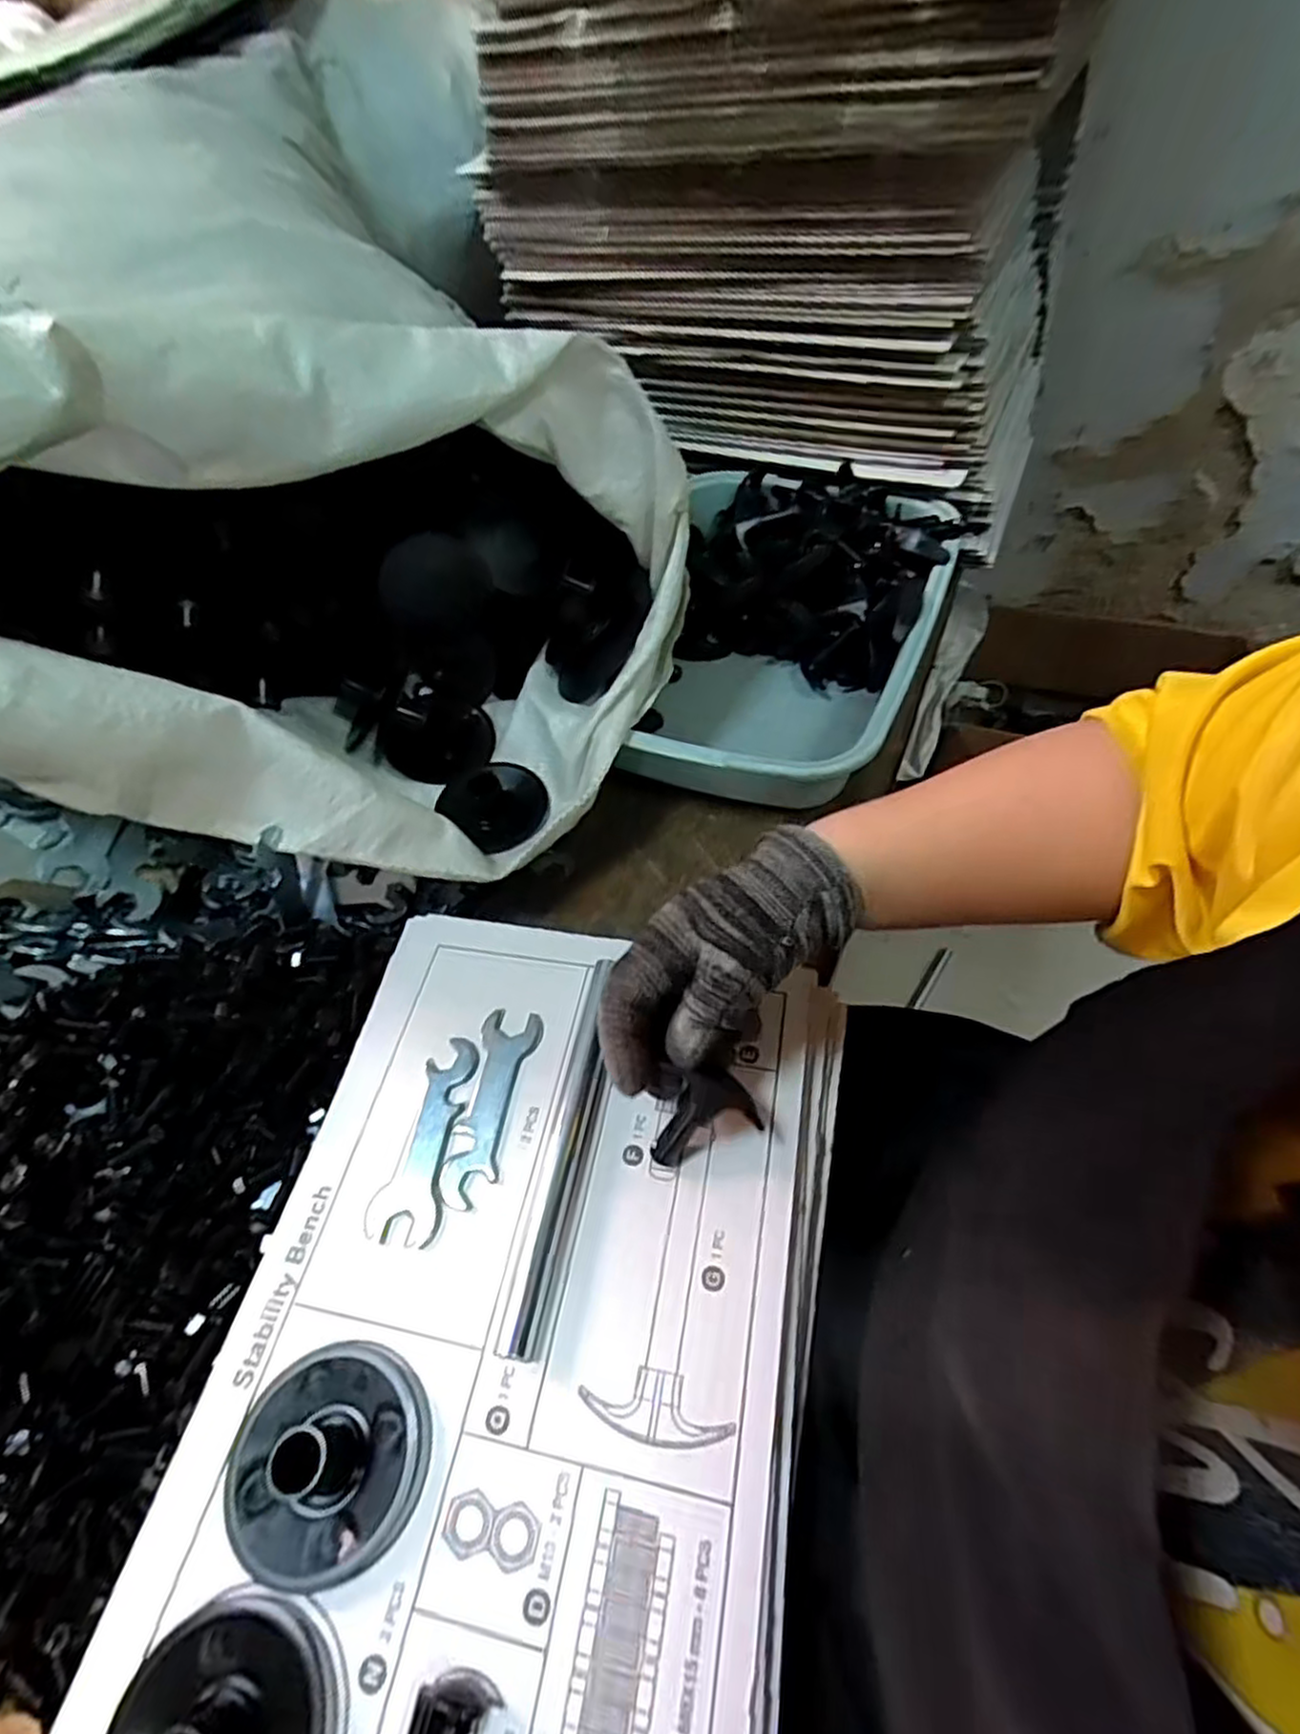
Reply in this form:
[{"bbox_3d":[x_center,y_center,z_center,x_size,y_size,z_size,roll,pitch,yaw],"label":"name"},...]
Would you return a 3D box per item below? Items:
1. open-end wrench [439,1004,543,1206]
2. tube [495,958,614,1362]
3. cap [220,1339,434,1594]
[{"bbox_3d":[-0.077,0.114,0.358,0.028,0.004,0.093,6,55,10],"label":"open-end wrench"},{"bbox_3d":[-0.038,0.125,0.343,0.019,0.011,0.171,6,55,10],"label":"tube"},{"bbox_3d":[-0.122,0.217,0.271,0.071,0.025,0.071,-3,54,4],"label":"cap"}]

